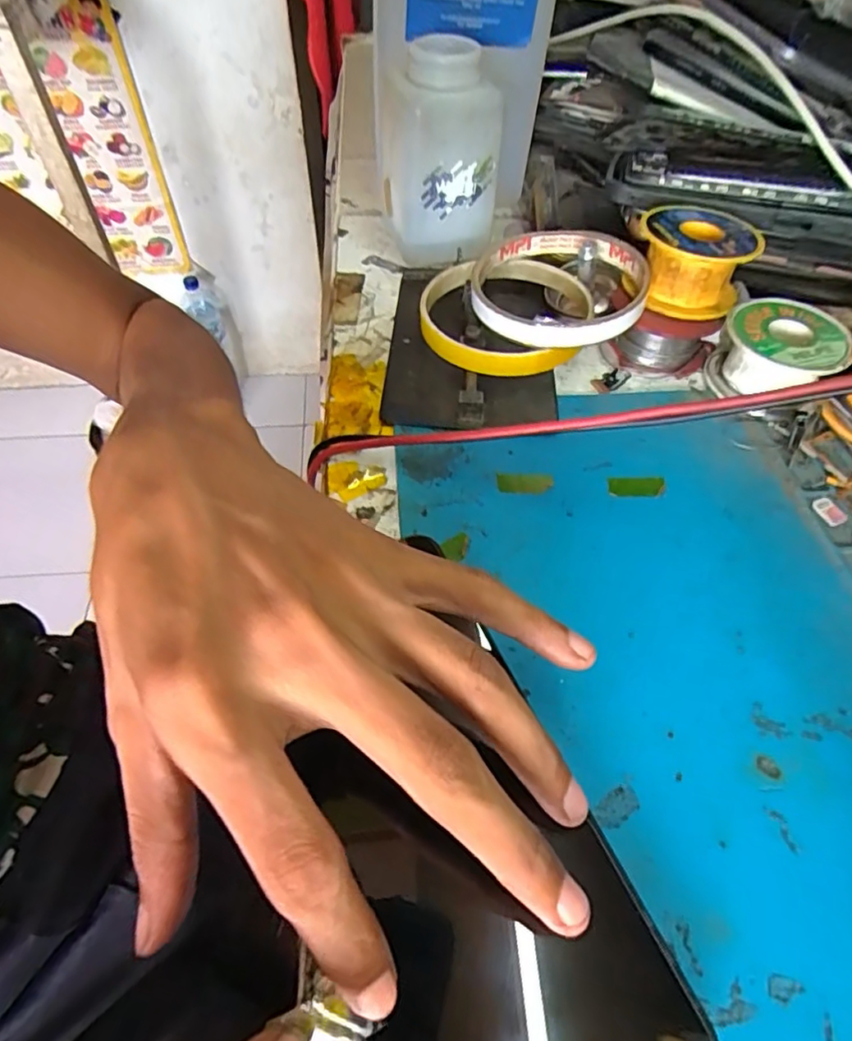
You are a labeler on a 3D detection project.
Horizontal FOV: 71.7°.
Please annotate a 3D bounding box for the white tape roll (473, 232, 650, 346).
[{"bbox_3d":[0.062,-0.111,0.277,0.077,0.022,0.080,17,55,10],"label":"white tape roll"}]

